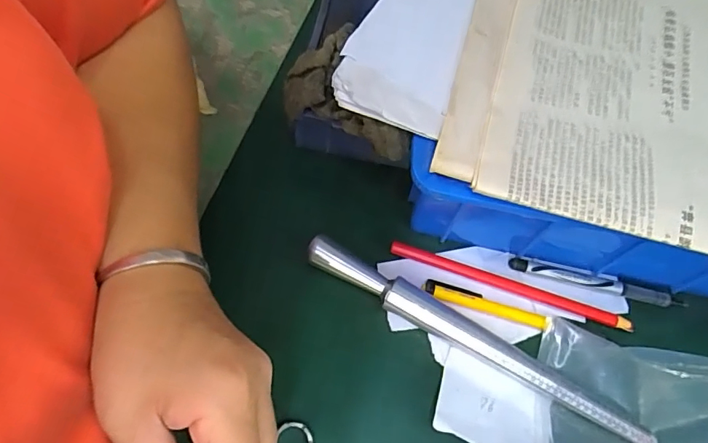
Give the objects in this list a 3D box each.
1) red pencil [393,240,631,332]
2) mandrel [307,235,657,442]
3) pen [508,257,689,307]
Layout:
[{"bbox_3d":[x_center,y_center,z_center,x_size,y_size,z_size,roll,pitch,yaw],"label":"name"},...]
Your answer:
[{"bbox_3d":[0.107,0.043,0.322,0.166,0.006,0.009,18,64,6],"label":"red pencil"},{"bbox_3d":[0.075,0.073,0.299,0.235,0.020,0.019,27,66,10],"label":"mandrel"},{"bbox_3d":[0.170,0.043,0.326,0.122,0.006,0.010,13,64,4],"label":"pen"}]

